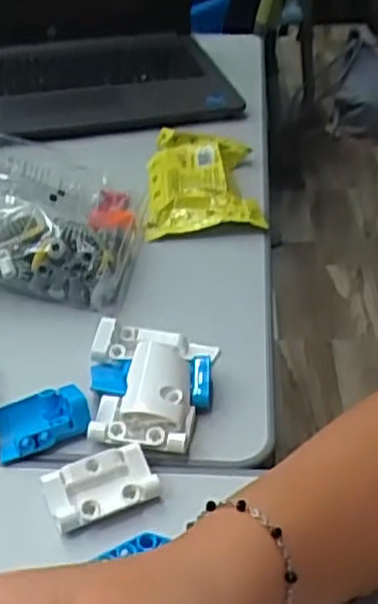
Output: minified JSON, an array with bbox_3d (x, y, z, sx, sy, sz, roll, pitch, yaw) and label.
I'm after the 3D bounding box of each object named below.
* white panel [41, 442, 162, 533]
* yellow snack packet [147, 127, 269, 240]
[{"bbox_3d":[-0.041,0.087,0.361,0.051,0.011,0.031,-17,39,-19],"label":"white panel"},{"bbox_3d":[0.010,-0.099,0.625,0.086,0.029,0.156,-3,36,-1],"label":"yellow snack packet"}]

